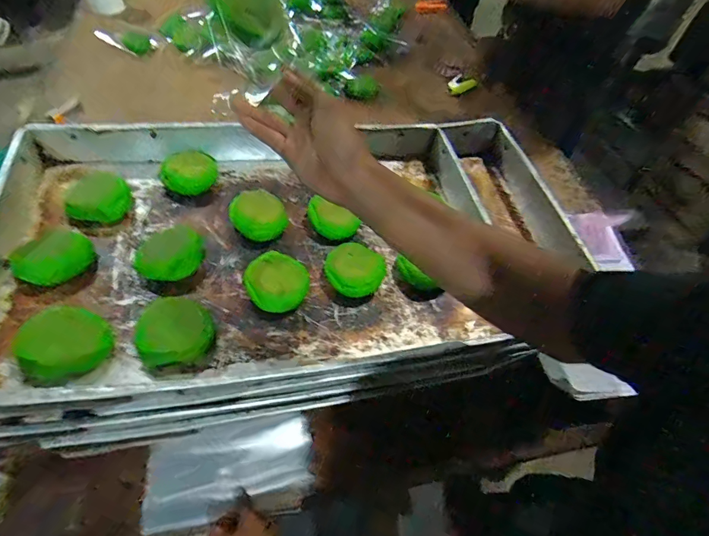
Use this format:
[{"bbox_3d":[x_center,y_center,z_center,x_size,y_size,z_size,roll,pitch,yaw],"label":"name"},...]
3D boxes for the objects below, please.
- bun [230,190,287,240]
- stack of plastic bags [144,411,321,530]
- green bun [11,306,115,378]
[{"bbox_3d":[-0.135,-0.078,0.591,0.073,0.045,0.068,1,55,-2],"label":"bun"},{"bbox_3d":[-0.162,0.259,0.552,0.208,0.024,0.113,-10,56,-9],"label":"stack of plastic bags"},{"bbox_3d":[-0.302,0.077,0.442,0.071,0.045,0.082,16,56,9],"label":"green bun"}]

